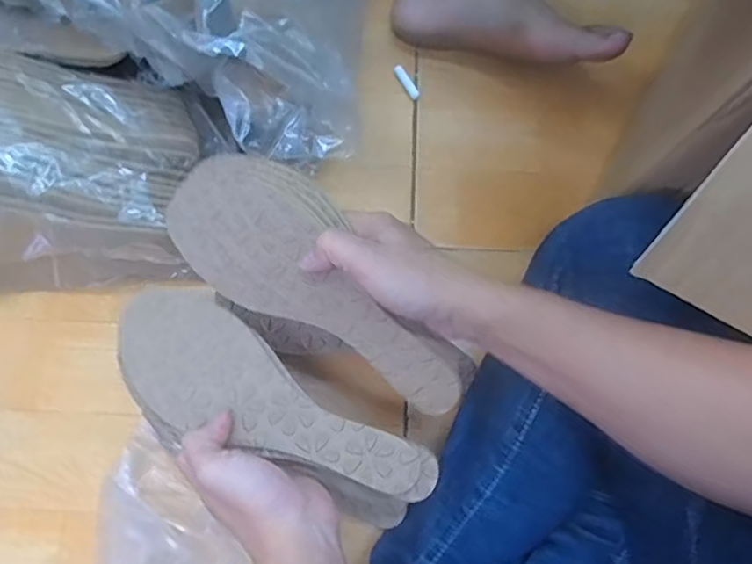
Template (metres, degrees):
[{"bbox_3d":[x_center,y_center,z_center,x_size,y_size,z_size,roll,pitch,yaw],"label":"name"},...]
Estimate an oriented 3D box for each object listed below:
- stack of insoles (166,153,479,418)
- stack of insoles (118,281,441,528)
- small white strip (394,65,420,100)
[{"bbox_3d":[-0.031,-0.006,0.412,0.224,0.038,0.088,31,106,8],"label":"stack of insoles"},{"bbox_3d":[-0.075,0.085,0.408,0.230,0.021,0.085,30,78,9],"label":"stack of insoles"},{"bbox_3d":[0.030,-0.195,0.600,0.010,0.004,0.039,-31,80,-8],"label":"small white strip"}]

